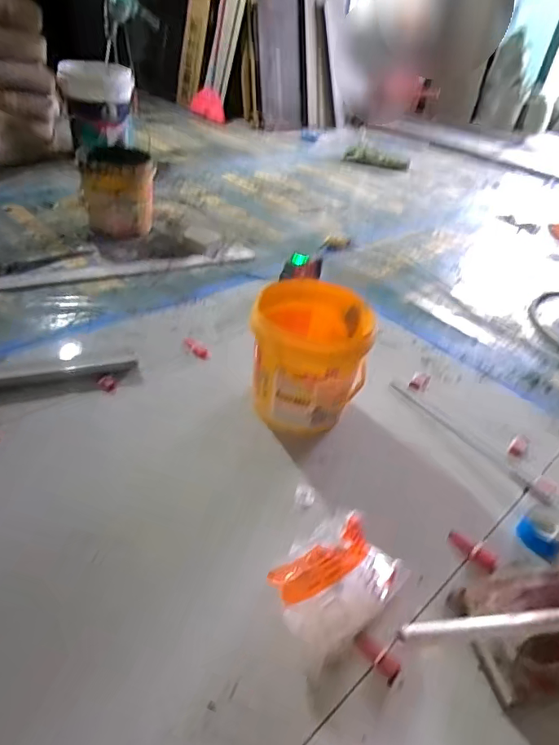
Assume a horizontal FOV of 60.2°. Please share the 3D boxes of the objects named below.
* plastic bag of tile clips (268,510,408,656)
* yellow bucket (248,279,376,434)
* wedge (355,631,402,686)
[{"bbox_3d":[0.086,0.295,0.722,0.148,0.085,0.201,35,46,29],"label":"plastic bag of tile clips"},{"bbox_3d":[0.064,-0.026,1.038,0.237,0.266,0.237,5,39,-4],"label":"yellow bucket"},{"bbox_3d":[0.139,0.405,0.687,0.071,0.018,0.025,35,46,30],"label":"wedge"}]

